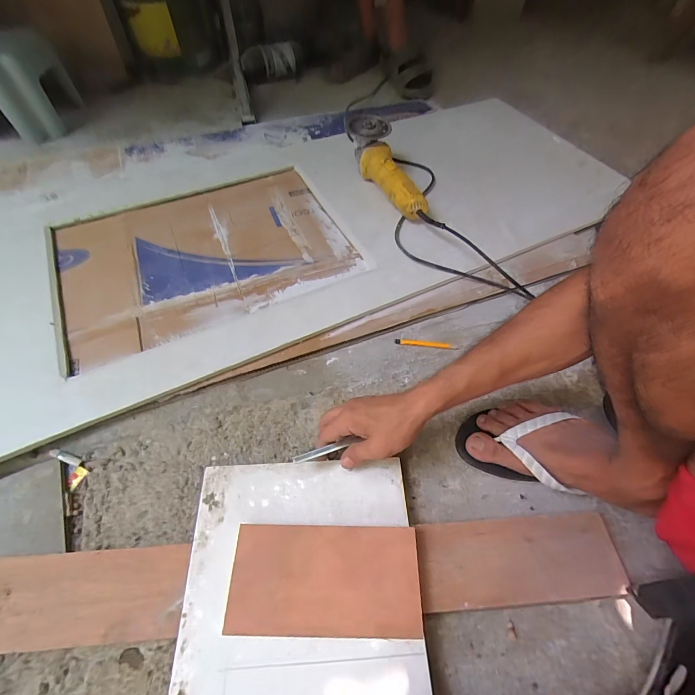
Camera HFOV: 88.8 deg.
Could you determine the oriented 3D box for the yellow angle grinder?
[{"bbox_3d":[0.079,-0.385,0.770,0.085,0.090,0.285,-17,61,-11],"label":"yellow angle grinder"}]

